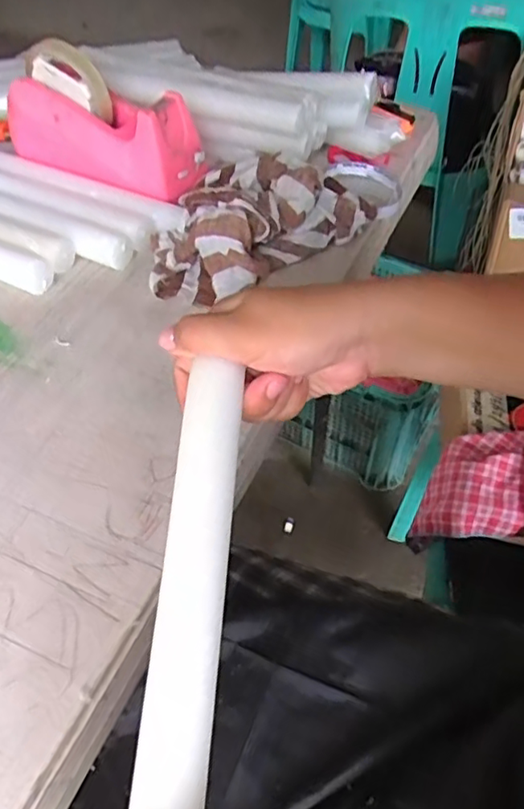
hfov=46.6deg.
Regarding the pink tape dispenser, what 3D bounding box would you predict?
[{"bbox_3d":[-0.148,-0.261,0.550,0.190,0.092,0.067,22,53,19],"label":"pink tape dispenser"}]

